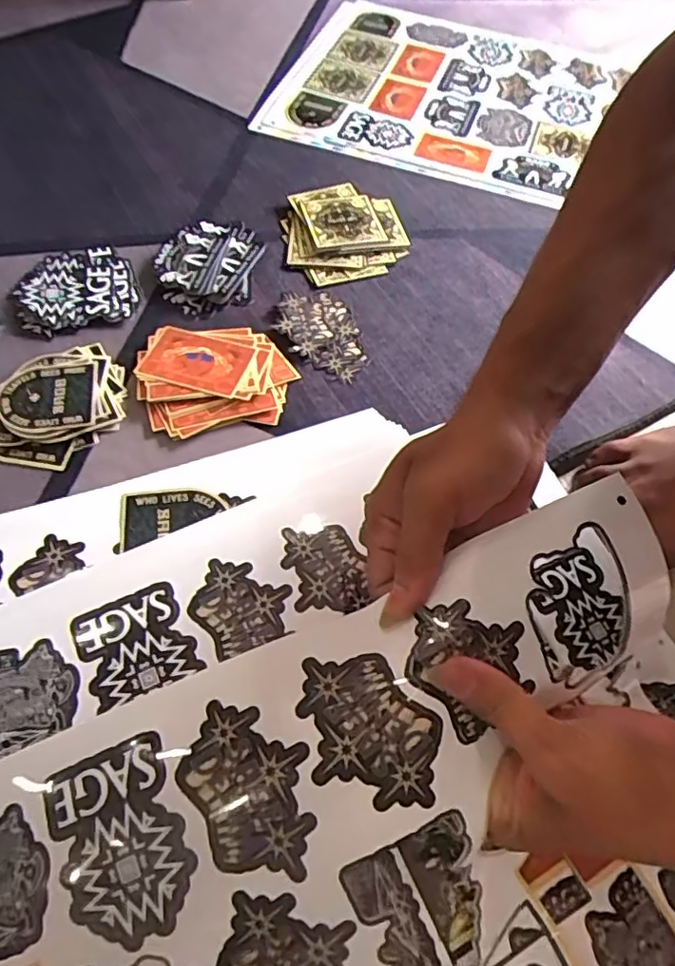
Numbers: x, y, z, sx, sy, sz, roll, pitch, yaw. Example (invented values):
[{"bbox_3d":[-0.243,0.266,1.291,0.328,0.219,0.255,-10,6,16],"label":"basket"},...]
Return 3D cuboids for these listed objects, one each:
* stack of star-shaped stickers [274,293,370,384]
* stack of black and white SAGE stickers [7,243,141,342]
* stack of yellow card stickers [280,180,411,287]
[{"bbox_3d":[-0.014,-0.121,0.478,0.061,0.007,0.094,-15,62,-12],"label":"stack of star-shaped stickers"},{"bbox_3d":[-0.219,-0.163,0.482,0.097,0.009,0.090,-22,64,-16],"label":"stack of black and white SAGE stickers"},{"bbox_3d":[0.005,-0.237,0.541,0.109,0.009,0.119,-13,62,-11],"label":"stack of yellow card stickers"}]

